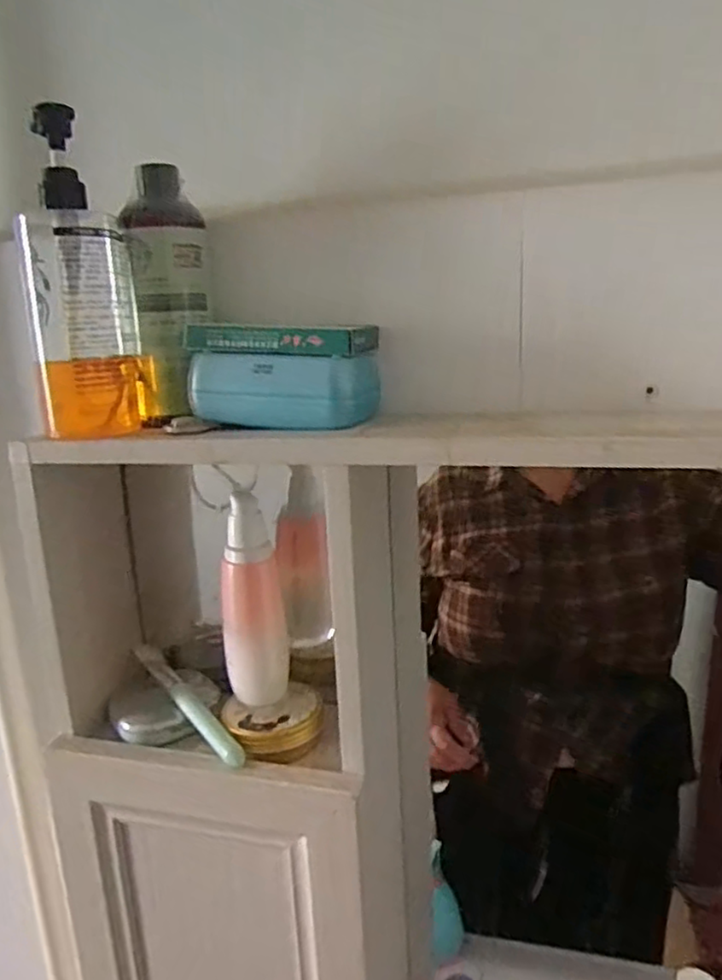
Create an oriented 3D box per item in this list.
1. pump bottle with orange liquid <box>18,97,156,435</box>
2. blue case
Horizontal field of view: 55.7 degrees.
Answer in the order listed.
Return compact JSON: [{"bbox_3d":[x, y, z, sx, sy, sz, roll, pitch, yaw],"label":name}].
[{"bbox_3d":[-0.169,-0.126,0.417,0.068,0.176,0.056,-8,16,-20],"label":"pump bottle with orange liquid"},{"bbox_3d":[-0.048,-0.062,0.418,0.105,0.040,0.059,4,16,24],"label":"blue case"}]

